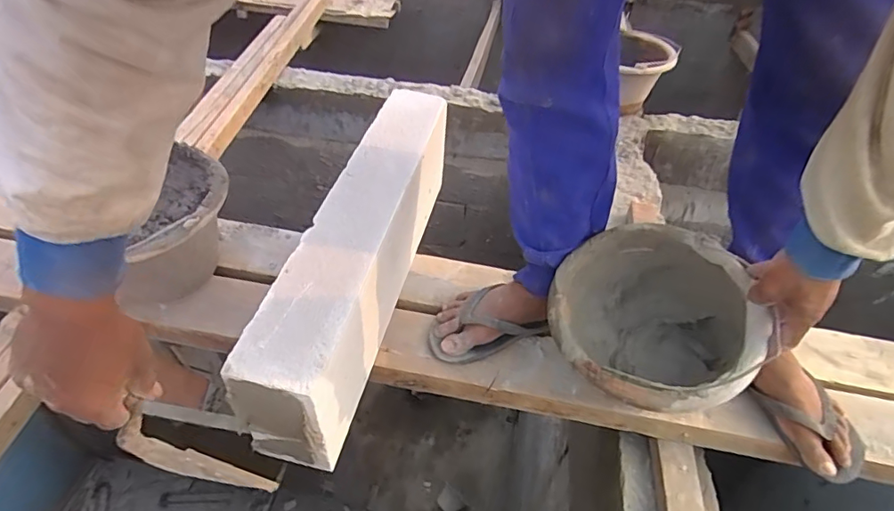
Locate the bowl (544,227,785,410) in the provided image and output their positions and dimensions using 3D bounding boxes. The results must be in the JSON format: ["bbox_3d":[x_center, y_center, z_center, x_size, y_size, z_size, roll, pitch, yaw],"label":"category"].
[{"bbox_3d":[0.268,0.093,0.677,0.240,0.125,0.257,-2,53,20],"label":"bowl"}]

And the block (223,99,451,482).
[{"bbox_3d":[-0.118,-0.013,0.767,0.102,0.189,0.590,11,47,8],"label":"block"}]

